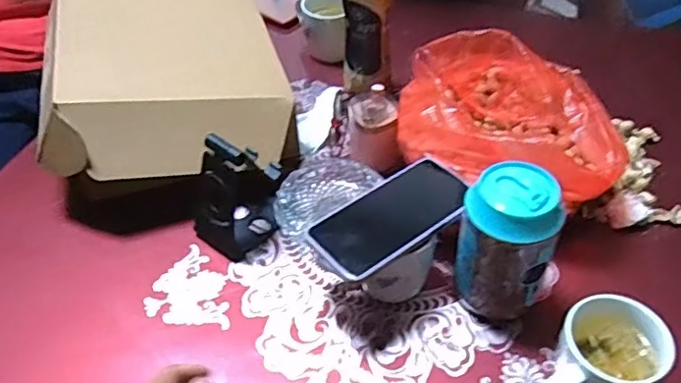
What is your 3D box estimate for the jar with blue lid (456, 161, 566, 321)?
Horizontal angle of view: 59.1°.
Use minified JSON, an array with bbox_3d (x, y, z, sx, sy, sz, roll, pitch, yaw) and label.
[{"bbox_3d":[0.151,0.051,0.551,0.088,0.146,0.071,6,46,8],"label":"jar with blue lid"}]

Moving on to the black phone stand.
[{"bbox_3d":[-0.108,-0.005,0.634,0.069,0.120,0.092,32,55,29],"label":"black phone stand"}]

